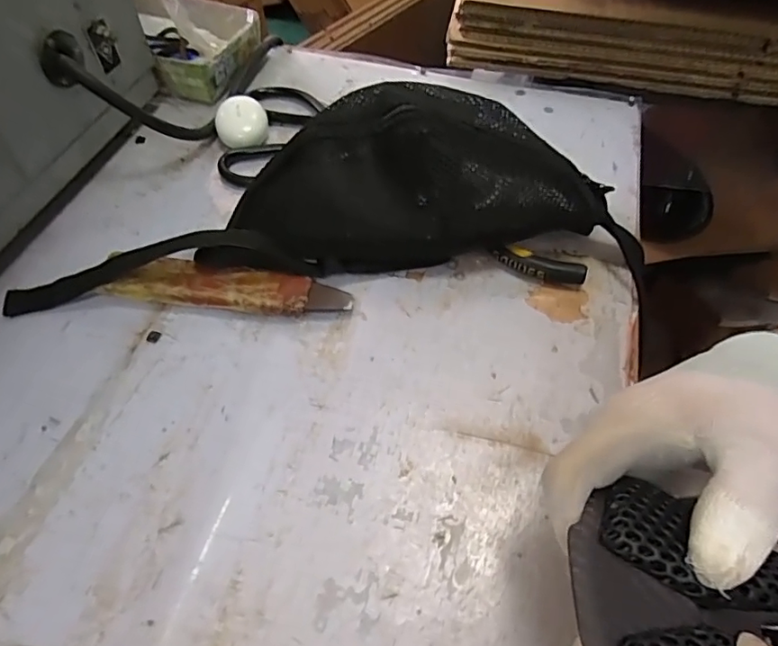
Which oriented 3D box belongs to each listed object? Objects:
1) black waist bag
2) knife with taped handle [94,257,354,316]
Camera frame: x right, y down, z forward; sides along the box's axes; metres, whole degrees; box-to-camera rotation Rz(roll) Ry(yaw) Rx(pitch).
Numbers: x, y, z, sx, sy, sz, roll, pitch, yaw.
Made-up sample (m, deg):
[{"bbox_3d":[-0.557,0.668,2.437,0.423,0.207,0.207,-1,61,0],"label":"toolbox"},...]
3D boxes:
[{"bbox_3d":[-0.052,-0.095,0.397,0.450,0.090,0.143,0,54,0],"label":"black waist bag"},{"bbox_3d":[-0.117,-0.024,0.390,0.175,0.019,0.037,7,55,5],"label":"knife with taped handle"}]

